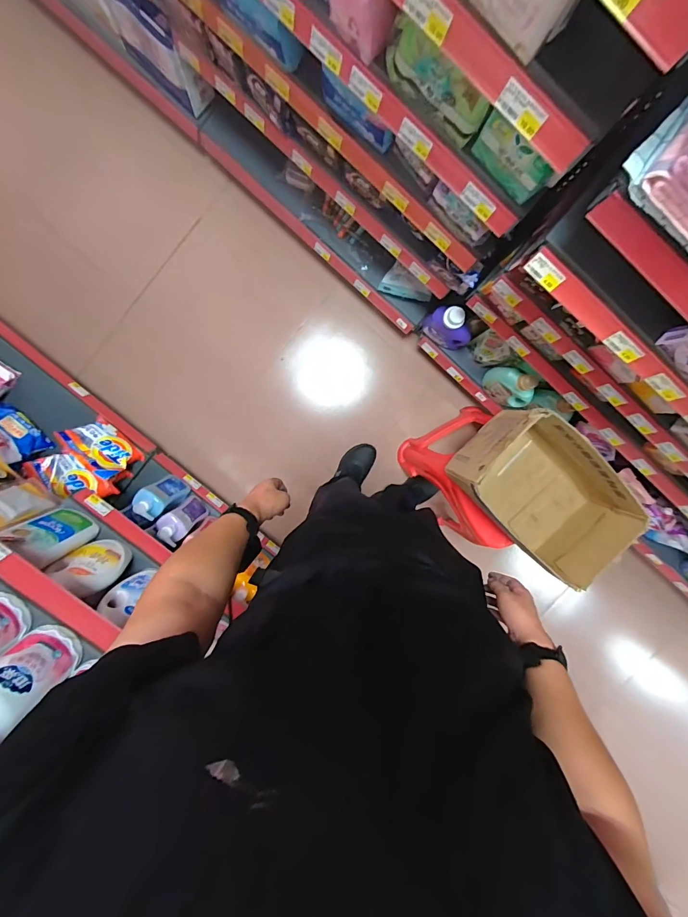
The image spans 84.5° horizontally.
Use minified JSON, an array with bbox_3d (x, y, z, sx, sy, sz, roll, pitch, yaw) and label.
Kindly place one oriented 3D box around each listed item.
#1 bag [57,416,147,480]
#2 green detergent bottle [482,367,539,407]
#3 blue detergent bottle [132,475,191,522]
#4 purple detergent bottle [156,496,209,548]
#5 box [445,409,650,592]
[{"bbox_3d":[-0.779,-0.032,1.206,0.120,0.119,0.200,-44,97,4],"label":"bag"},{"bbox_3d":[0.512,-0.216,1.159,0.067,0.199,0.146,-29,98,2],"label":"green detergent bottle"},{"bbox_3d":[-0.559,0.117,1.165,0.070,0.219,0.095,-40,97,4],"label":"blue detergent bottle"},{"bbox_3d":[-0.488,0.185,1.158,0.088,0.222,0.061,41,95,-7],"label":"purple detergent bottle"},{"bbox_3d":[0.467,0.078,0.906,0.235,0.205,0.368,-45,97,5],"label":"box"}]

